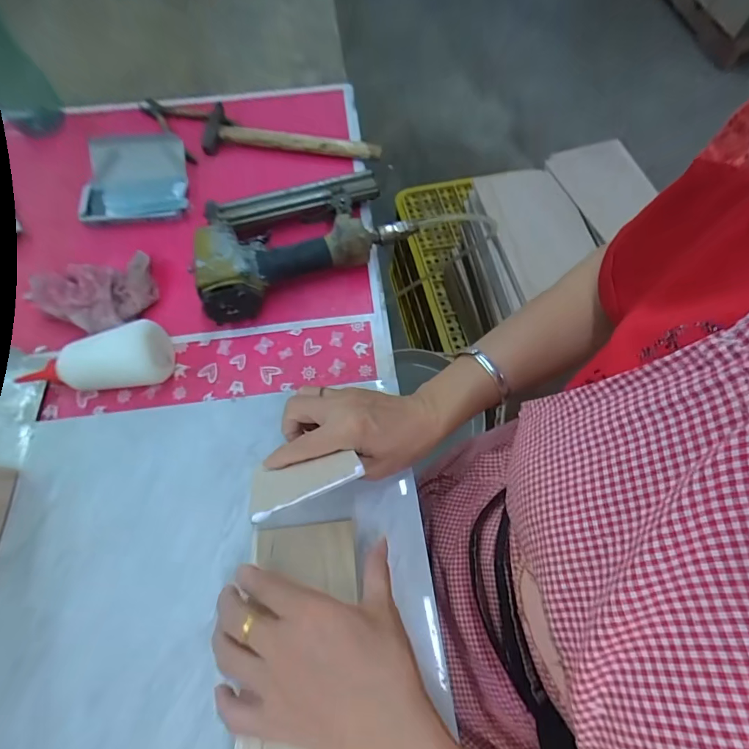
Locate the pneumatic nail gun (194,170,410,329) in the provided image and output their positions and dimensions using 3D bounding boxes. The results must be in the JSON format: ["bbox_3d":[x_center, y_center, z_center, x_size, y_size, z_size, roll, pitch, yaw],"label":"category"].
[{"bbox_3d":[-0.095,-0.166,0.489,0.241,0.059,0.147,-24,68,-11],"label":"pneumatic nail gun"}]

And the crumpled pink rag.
[{"bbox_3d":[-0.330,-0.092,0.468,0.149,0.039,0.102,-13,66,-6],"label":"crumpled pink rag"}]

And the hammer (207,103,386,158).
[{"bbox_3d":[-0.116,-0.339,0.585,0.251,0.034,0.085,8,66,4],"label":"hammer"}]

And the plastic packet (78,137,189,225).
[{"bbox_3d":[-0.315,-0.263,0.546,0.128,0.025,0.128,-8,66,-4],"label":"plastic packet"}]

